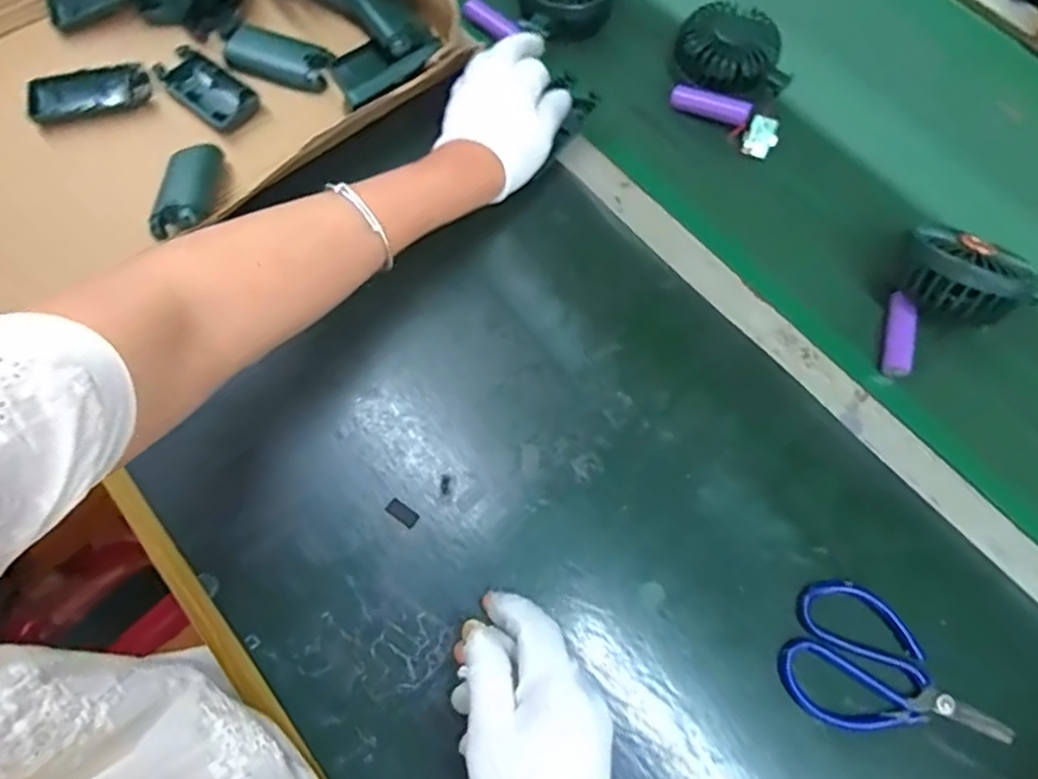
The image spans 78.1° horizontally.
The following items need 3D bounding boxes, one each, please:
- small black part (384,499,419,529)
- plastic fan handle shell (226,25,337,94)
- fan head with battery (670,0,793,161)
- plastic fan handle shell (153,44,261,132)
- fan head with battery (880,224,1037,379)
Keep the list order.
[{"bbox_3d":[-0.077,0.081,0.421,0.022,0.004,0.011,34,75,12],"label":"small black part"},{"bbox_3d":[-0.201,-0.278,0.539,0.084,0.016,0.043,16,72,6],"label":"plastic fan handle shell"},{"bbox_3d":[0.178,-0.266,0.540,0.088,0.043,0.126,8,71,4],"label":"fan head with battery"},{"bbox_3d":[-0.258,-0.250,0.533,0.087,0.014,0.045,38,76,13],"label":"plastic fan handle shell"},{"bbox_3d":[0.303,-0.061,0.448,0.072,0.077,0.094,6,71,3],"label":"fan head with battery"}]

